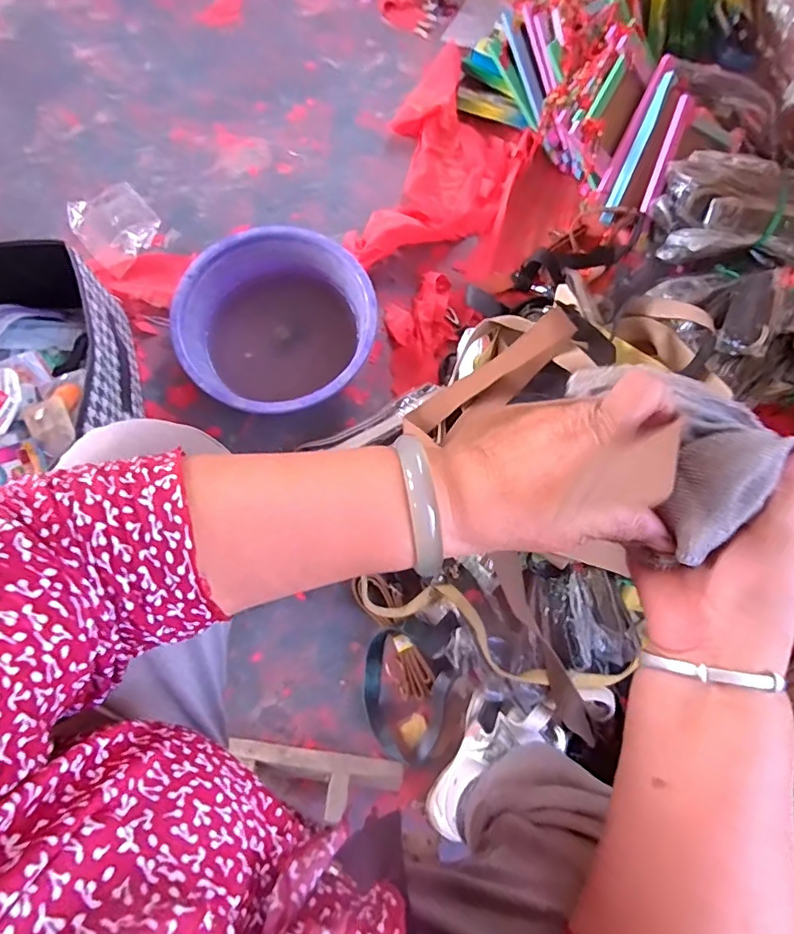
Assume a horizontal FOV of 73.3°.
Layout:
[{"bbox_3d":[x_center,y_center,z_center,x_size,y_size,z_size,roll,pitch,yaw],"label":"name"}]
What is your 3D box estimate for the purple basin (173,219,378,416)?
[{"bbox_3d":[-0.178,-0.206,0.824,0.278,0.118,0.281,0,76,-1],"label":"purple basin"}]

